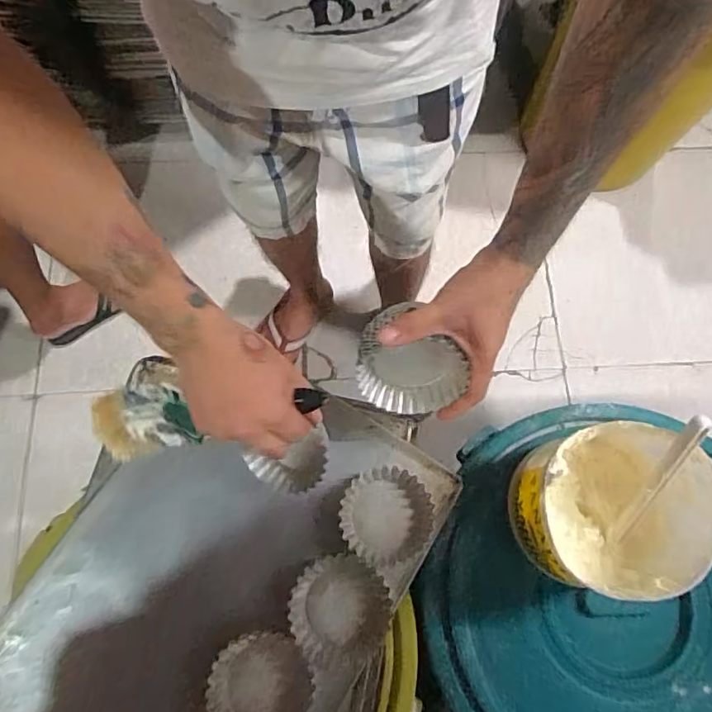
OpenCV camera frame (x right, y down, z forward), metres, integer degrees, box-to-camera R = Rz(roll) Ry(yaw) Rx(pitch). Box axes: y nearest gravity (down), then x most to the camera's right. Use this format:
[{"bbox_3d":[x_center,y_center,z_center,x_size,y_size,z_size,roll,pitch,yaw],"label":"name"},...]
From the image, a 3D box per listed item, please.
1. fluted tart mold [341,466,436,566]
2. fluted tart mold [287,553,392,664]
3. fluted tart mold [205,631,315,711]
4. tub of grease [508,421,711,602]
[{"bbox_3d":[0.033,0.170,0.567,0.095,0.025,0.096,0,73,-1],"label":"fluted tart mold"},{"bbox_3d":[-0.016,0.253,0.531,0.097,0.022,0.095,-6,73,-3],"label":"fluted tart mold"},{"bbox_3d":[-0.093,0.318,0.506,0.094,0.013,0.096,-34,77,-11],"label":"fluted tart mold"},{"bbox_3d":[0.252,0.155,0.543,0.159,0.142,0.152,0,73,-1],"label":"tub of grease"}]

